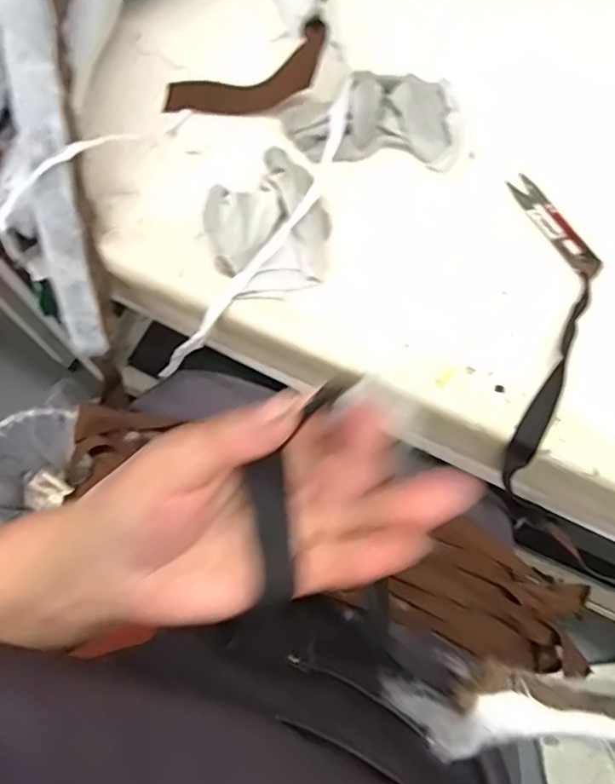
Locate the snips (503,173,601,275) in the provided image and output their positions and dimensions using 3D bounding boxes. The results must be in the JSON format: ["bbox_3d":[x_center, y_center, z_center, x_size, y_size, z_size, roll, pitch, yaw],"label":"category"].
[{"bbox_3d":[0.183,-0.125,0.428,0.021,0.007,0.095,-28,73,-9],"label":"snips"}]

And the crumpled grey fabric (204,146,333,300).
[{"bbox_3d":[-0.031,-0.125,0.411,0.087,0.034,0.112,-27,73,-9],"label":"crumpled grey fabric"}]

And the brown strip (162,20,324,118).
[{"bbox_3d":[-0.050,-0.249,0.462,0.135,0.022,0.048,-10,70,14],"label":"brown strip"}]

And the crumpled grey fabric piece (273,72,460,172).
[{"bbox_3d":[0.047,-0.208,0.447,0.132,0.021,0.079,-5,71,-2],"label":"crumpled grey fabric piece"}]

